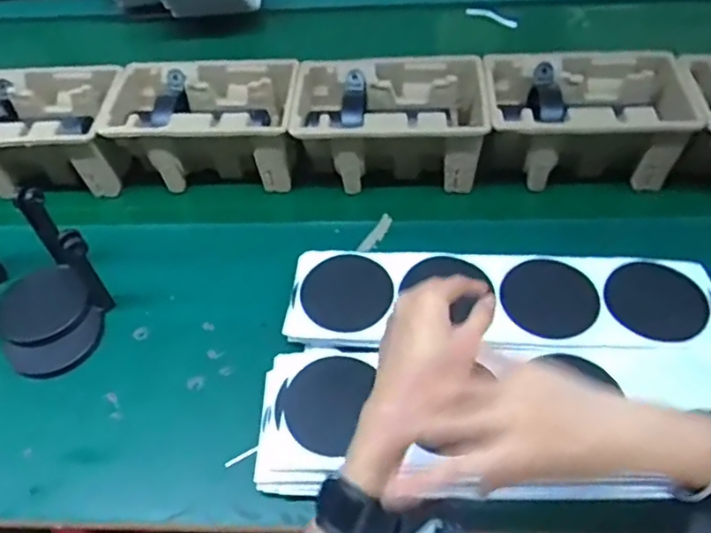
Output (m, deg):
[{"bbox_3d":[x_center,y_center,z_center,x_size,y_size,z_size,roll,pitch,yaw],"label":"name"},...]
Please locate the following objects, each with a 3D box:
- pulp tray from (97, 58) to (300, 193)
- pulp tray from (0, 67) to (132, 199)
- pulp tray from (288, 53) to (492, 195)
[{"bbox_3d":[-0.186,-0.181,0.762,0.231,0.095,0.149,0,53,2],"label":"pulp tray"},{"bbox_3d":[-0.409,-0.170,0.783,0.239,0.110,0.146,0,53,3],"label":"pulp tray"},{"bbox_3d":[0.040,-0.175,0.742,0.223,0.100,0.147,1,53,3],"label":"pulp tray"}]

